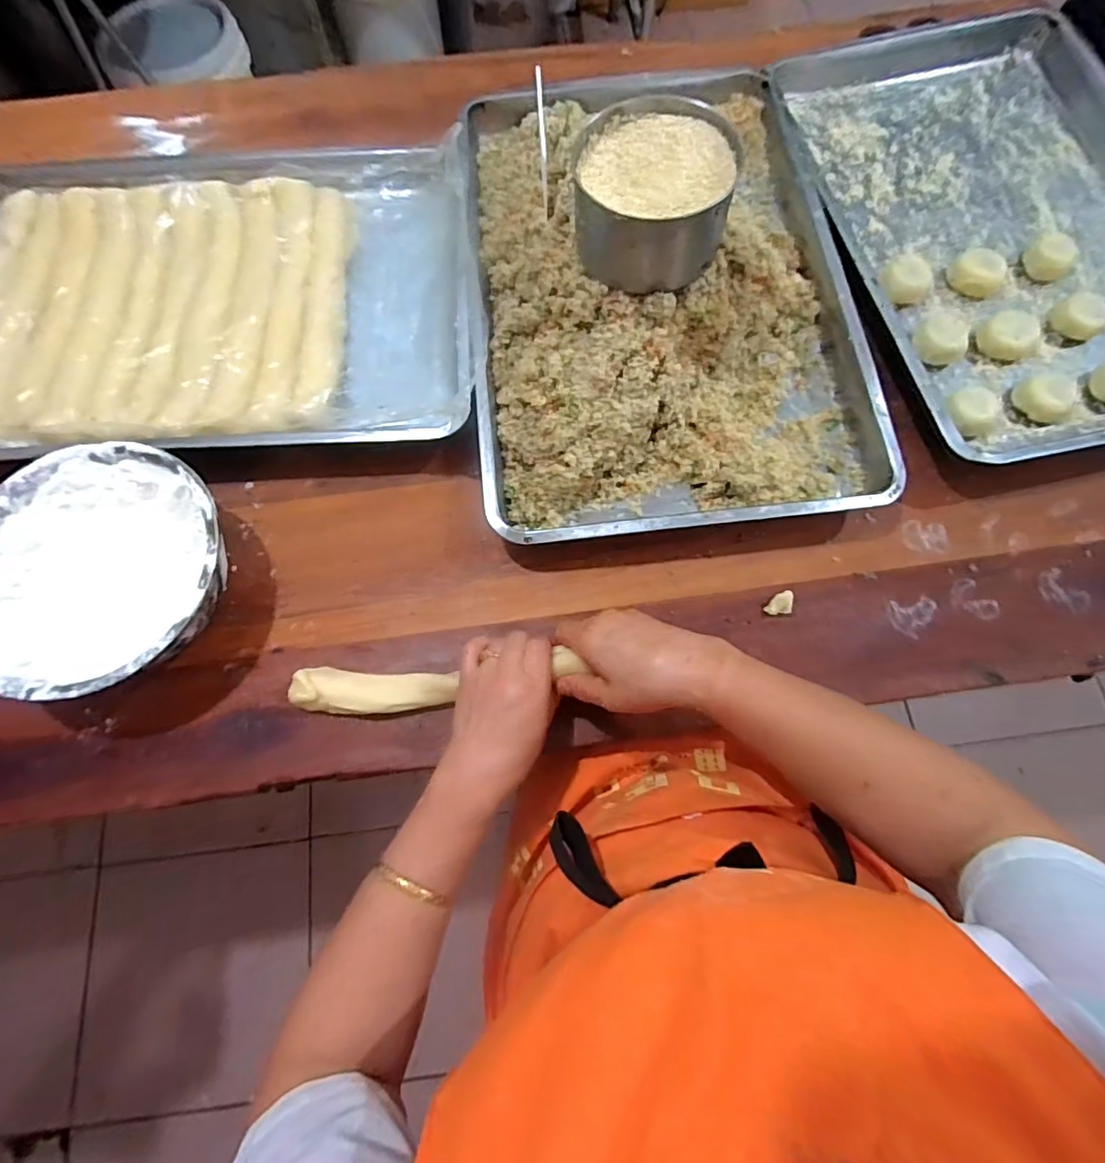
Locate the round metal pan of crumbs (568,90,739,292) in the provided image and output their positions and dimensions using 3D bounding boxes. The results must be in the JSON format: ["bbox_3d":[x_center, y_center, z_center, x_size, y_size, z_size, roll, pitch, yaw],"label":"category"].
[{"bbox_3d":[0.087,-0.339,0.486,0.133,0.076,0.129,0,72,1],"label":"round metal pan of crumbs"}]

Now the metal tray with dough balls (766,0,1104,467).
[{"bbox_3d":[0.517,-0.416,0.629,0.433,0.052,0.613,-10,72,-2],"label":"metal tray with dough balls"}]

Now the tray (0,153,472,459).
[{"bbox_3d":[-0.387,-0.315,0.600,0.590,0.041,0.405,-4,73,-1],"label":"tray"}]

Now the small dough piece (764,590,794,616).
[{"bbox_3d":[0.213,0.020,0.518,0.023,0.015,0.019,-5,72,-1],"label":"small dough piece"}]

